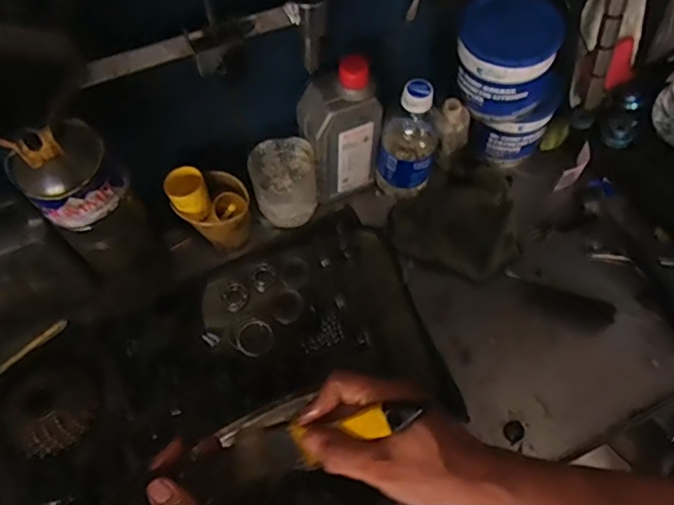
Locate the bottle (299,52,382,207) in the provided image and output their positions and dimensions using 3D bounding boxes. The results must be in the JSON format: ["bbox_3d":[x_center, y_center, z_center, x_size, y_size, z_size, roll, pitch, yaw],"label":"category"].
[{"bbox_3d":[0.005,-0.130,0.642,0.081,0.172,0.049,-20,61,-10],"label":"bottle"}]

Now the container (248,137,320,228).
[{"bbox_3d":[-0.058,-0.074,0.655,0.068,0.090,0.063,-1,60,1],"label":"container"}]

